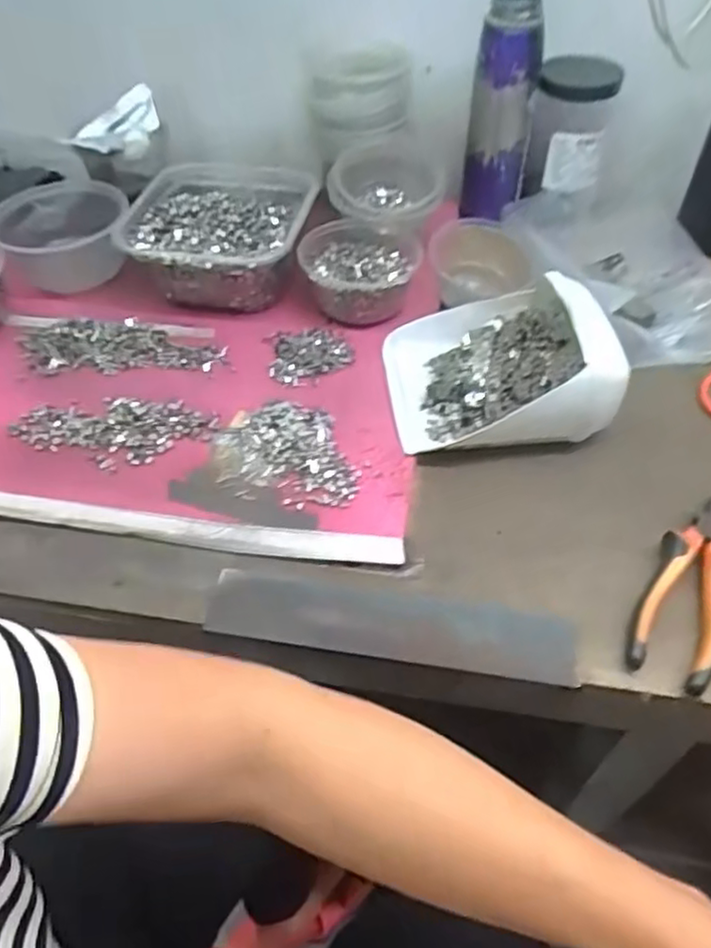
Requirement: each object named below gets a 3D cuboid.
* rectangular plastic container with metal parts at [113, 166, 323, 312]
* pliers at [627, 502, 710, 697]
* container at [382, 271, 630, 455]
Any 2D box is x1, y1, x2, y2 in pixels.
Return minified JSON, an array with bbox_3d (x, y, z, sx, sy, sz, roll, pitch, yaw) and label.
[{"bbox_3d":[-0.134,-0.244,0.691,0.179,0.072,0.176,7,53,7],"label":"rectangular plastic container with metal parts"},{"bbox_3d":[0.230,0.075,0.467,0.052,0.024,0.147,23,56,18],"label":"pliers"},{"bbox_3d":[0.114,-0.097,0.568,0.166,0.078,0.148,-6,53,-4],"label":"container"}]

